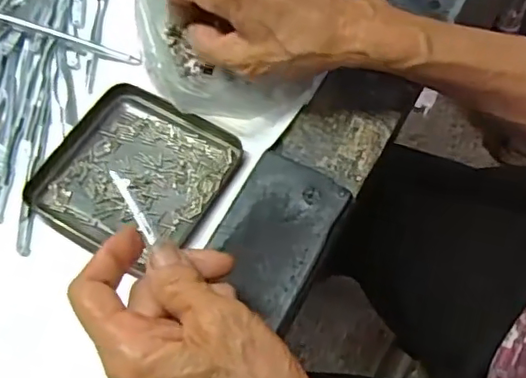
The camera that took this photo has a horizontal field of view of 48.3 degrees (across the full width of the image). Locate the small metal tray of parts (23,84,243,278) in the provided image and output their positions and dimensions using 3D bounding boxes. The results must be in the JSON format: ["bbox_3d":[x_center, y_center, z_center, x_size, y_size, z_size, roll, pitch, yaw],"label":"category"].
[{"bbox_3d":[-0.074,-0.009,0.341,0.096,0.009,0.098,30,68,12],"label":"small metal tray of parts"}]

